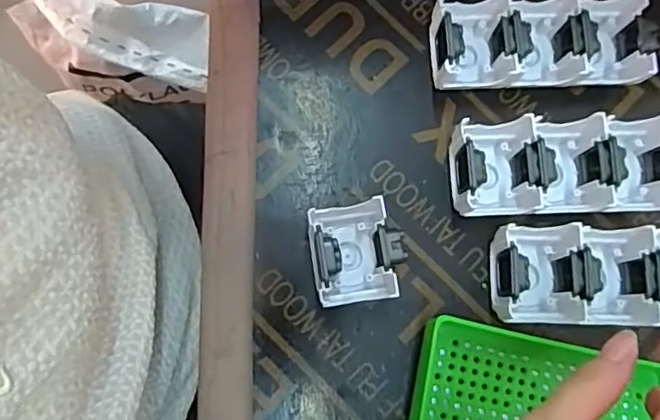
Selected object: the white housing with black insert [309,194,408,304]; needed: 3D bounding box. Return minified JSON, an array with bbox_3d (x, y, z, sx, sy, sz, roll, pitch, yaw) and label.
[{"bbox_3d":[0.016,0.025,0.354,0.053,0.034,0.057,-7,80,-4],"label":"white housing with black insert"}]

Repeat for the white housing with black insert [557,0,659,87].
[{"bbox_3d":[0.179,-0.109,0.386,0.053,0.031,0.055,5,80,-2],"label":"white housing with black insert"}]

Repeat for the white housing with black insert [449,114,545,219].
[{"bbox_3d":[0.099,-0.024,0.369,0.047,0.034,0.056,-2,80,-3],"label":"white housing with black insert"}]

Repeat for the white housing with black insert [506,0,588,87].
[{"bbox_3d":[0.136,-0.107,0.385,0.044,0.035,0.053,-1,80,-3],"label":"white housing with black insert"}]

